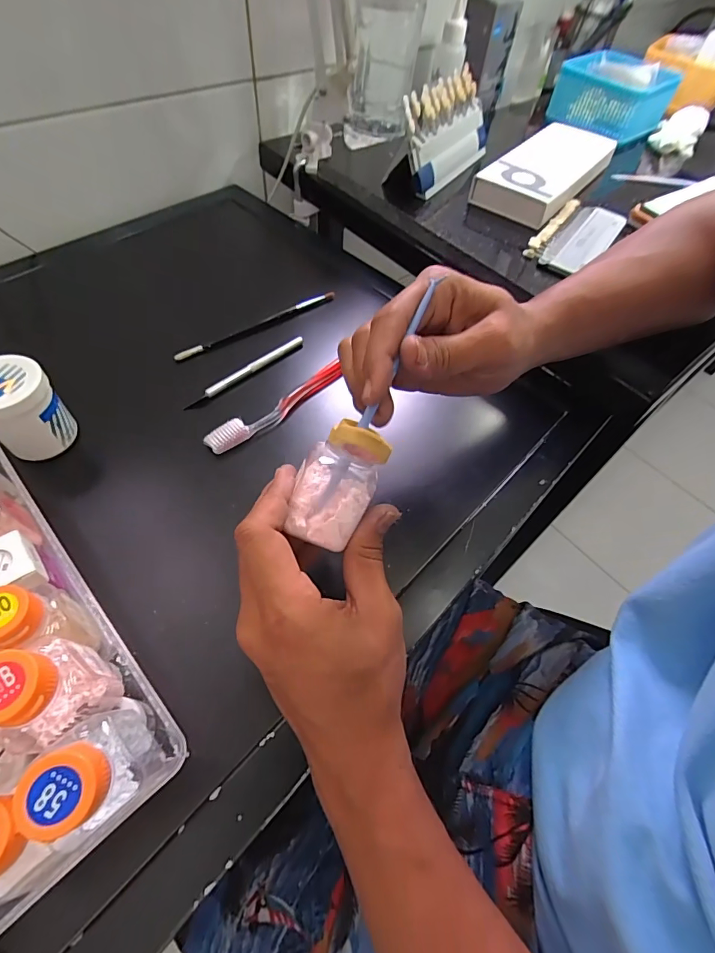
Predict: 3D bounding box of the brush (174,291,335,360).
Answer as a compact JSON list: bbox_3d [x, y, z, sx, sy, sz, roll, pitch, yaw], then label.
[{"bbox_3d":[-0.103,-0.163,0.470,0.192,0.014,0.008,-33,64,-23],"label":"brush"}]

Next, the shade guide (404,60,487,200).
[{"bbox_3d":[0.110,-0.408,0.510,0.046,0.082,0.178,28,58,14],"label":"shade guide"}]

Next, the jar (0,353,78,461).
[{"bbox_3d":[-0.262,-0.053,0.342,0.052,0.065,0.050,2,56,-3],"label":"jar"}]

